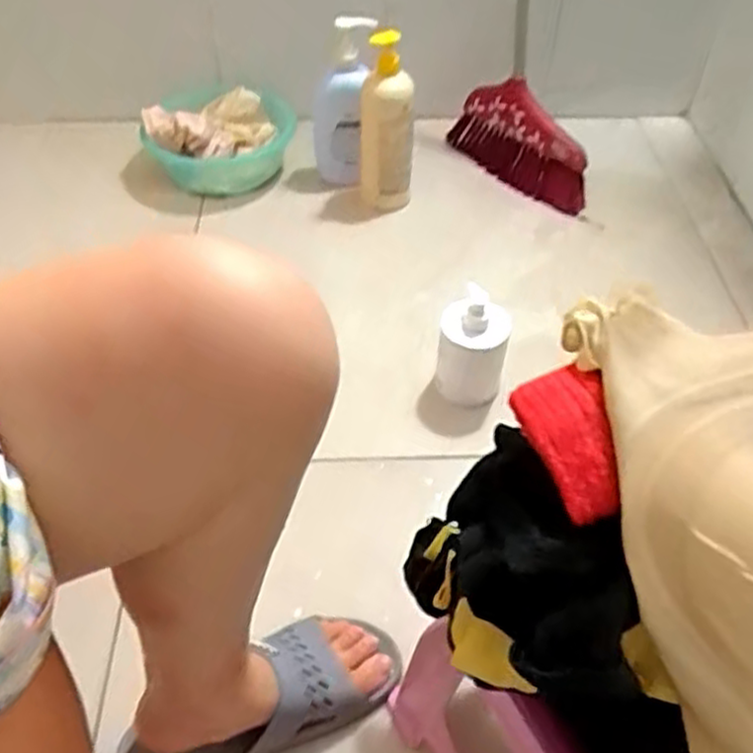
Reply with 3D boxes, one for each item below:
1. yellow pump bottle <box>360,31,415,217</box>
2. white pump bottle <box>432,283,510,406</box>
[{"bbox_3d":[0.015,-0.366,1.139,0.083,0.293,0.068,3,47,1],"label":"yellow pump bottle"},{"bbox_3d":[0.118,-0.034,0.914,0.088,0.122,0.092,11,48,9],"label":"white pump bottle"}]

